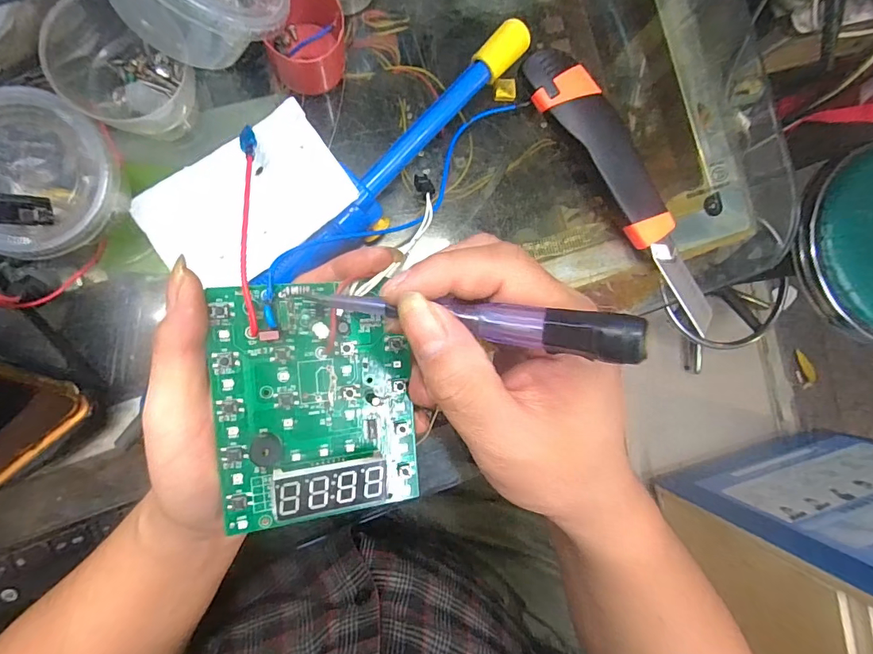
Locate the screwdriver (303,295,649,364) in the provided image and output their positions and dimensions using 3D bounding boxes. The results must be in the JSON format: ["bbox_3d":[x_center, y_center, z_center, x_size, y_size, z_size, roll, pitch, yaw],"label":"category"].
[{"bbox_3d":[0.004,-0.004,0.174,0.013,0.141,0.014,11,88,-53],"label":"screwdriver"}]

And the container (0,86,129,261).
[{"bbox_3d":[-0.201,-0.074,0.235,0.075,0.040,0.076,0,90,-9],"label":"container"}]

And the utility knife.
[{"bbox_3d":[0.129,-0.091,0.305,0.040,0.023,0.207,-39,96,-7],"label":"utility knife"}]

